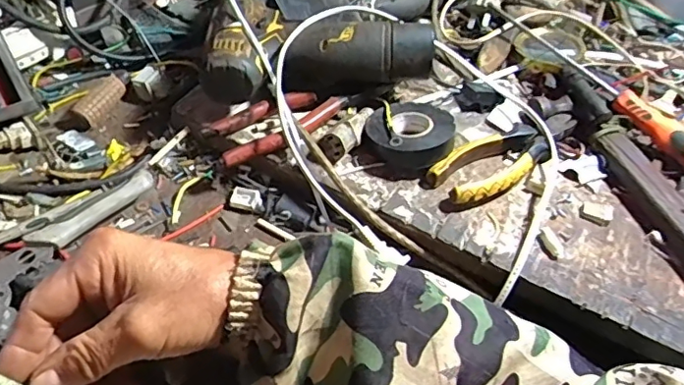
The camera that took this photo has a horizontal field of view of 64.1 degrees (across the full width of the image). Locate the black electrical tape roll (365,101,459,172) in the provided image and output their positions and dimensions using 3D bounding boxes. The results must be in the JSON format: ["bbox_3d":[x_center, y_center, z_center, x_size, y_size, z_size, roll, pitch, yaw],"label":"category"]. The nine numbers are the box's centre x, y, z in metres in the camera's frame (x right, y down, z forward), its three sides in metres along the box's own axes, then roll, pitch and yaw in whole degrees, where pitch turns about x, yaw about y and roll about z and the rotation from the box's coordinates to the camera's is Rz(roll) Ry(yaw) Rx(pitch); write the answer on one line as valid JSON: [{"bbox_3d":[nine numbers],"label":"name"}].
[{"bbox_3d":[0.058,-0.052,0.465,0.071,0.024,0.066,3,49,-4],"label":"black electrical tape roll"}]

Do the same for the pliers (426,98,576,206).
[{"bbox_3d":[0.145,-0.036,0.473,0.166,0.021,0.053,-32,60,-29],"label":"pliers"}]

